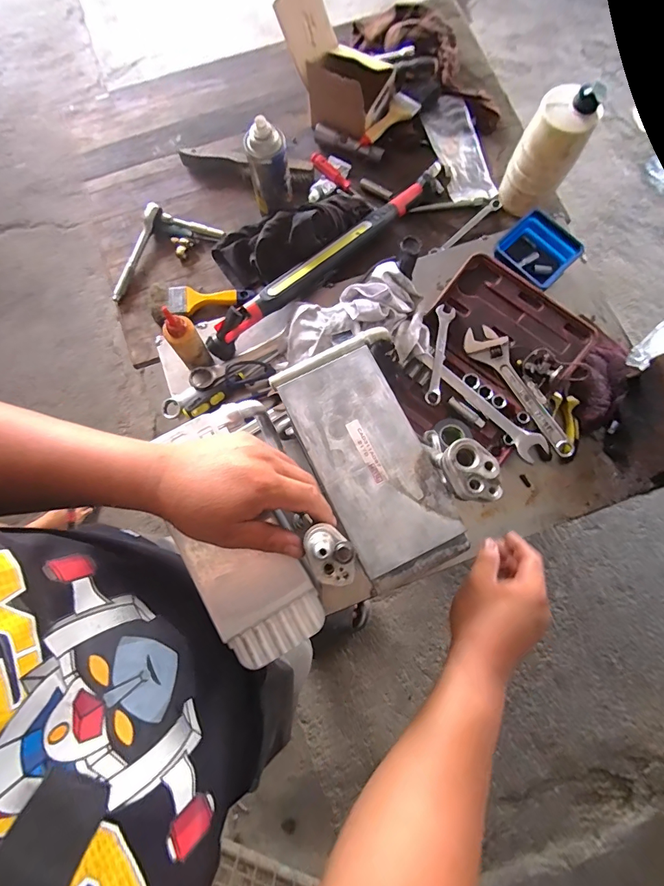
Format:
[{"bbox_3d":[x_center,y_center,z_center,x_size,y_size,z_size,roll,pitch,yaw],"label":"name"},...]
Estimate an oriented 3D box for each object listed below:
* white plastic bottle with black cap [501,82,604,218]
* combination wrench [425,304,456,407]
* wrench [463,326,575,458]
[{"bbox_3d":[0.360,-0.487,0.677,0.097,0.185,0.078,33,79,6],"label":"white plastic bottle with black cap"},{"bbox_3d":[0.167,-0.139,0.631,0.029,0.013,0.170,13,78,1],"label":"combination wrench"},{"bbox_3d":[0.297,-0.085,0.627,0.051,0.024,0.242,-36,81,-8],"label":"wrench"}]

